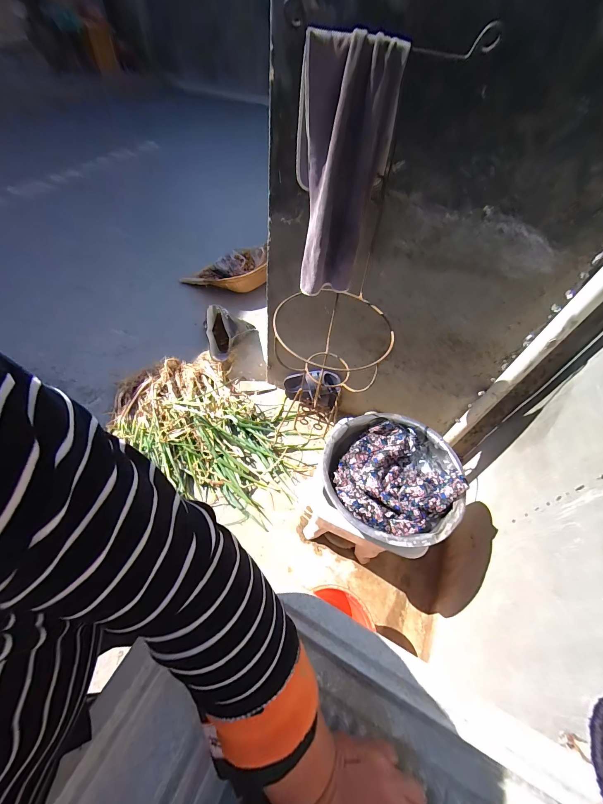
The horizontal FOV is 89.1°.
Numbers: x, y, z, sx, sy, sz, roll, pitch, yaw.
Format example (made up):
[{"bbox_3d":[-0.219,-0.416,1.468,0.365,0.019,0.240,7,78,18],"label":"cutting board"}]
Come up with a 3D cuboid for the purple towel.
[{"bbox_3d":[0.078,-0.479,0.701,0.186,0.446,0.105,16,52,6],"label":"purple towel"}]

